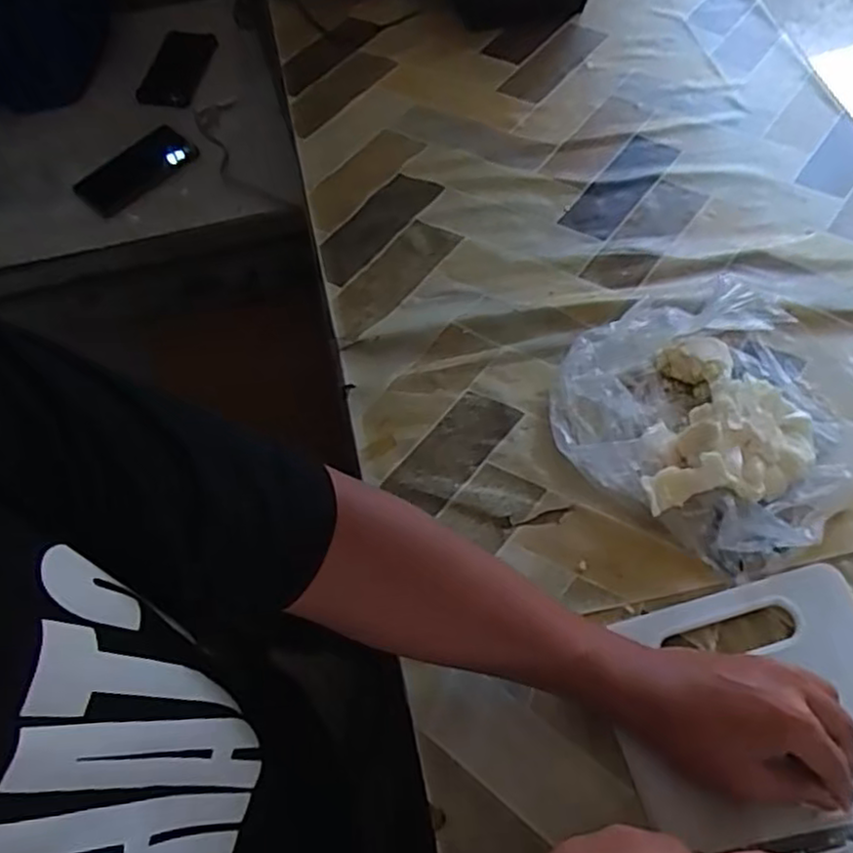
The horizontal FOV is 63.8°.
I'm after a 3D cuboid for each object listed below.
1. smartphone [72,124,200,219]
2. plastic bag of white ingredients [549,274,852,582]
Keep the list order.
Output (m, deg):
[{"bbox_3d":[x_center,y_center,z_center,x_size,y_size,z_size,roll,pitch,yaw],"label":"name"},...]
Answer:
[{"bbox_3d":[-0.400,-0.353,0.955,0.162,0.015,0.088,-38,72,-8],"label":"smartphone"},{"bbox_3d":[0.235,-0.025,0.545,0.225,0.054,0.233,35,68,15],"label":"plastic bag of white ingredients"}]

